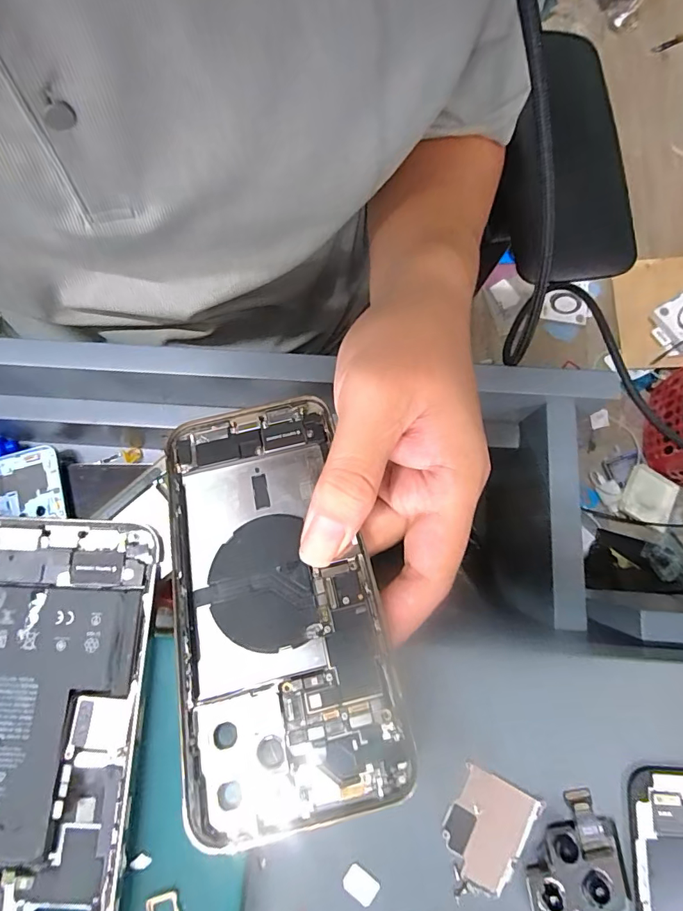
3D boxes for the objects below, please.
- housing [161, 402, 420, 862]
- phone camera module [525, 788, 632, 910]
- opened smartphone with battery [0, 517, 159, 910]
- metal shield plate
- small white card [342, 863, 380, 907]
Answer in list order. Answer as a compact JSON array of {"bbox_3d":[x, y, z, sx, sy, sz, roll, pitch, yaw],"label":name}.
[{"bbox_3d":[-0.029,0.050,0.181,0.077,0.008,0.158,-16,63,-3],"label":"housing"},{"bbox_3d":[0.088,0.152,0.172,0.037,0.010,0.038,-6,80,-1],"label":"phone camera module"},{"bbox_3d":[-0.113,0.108,0.164,0.078,0.010,0.165,1,79,0],"label":"opened smartphone with battery"},{"bbox_3d":[0.056,0.148,0.176,0.031,0.004,0.042,27,81,5],"label":"metal shield plate"},{"bbox_3d":[0.007,0.164,0.174,0.013,0.004,0.009,38,79,12],"label":"small white card"}]

